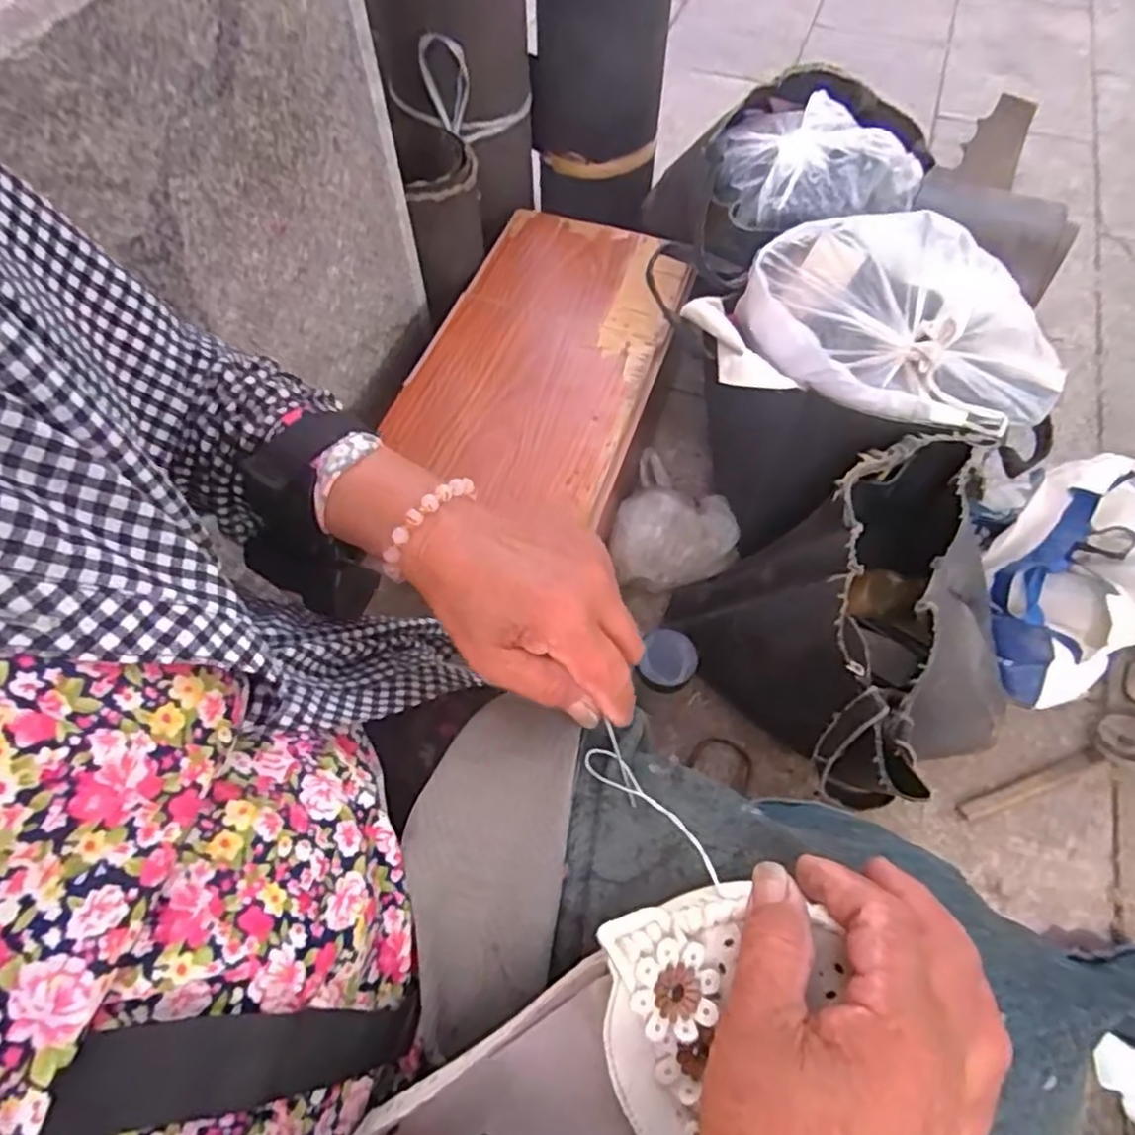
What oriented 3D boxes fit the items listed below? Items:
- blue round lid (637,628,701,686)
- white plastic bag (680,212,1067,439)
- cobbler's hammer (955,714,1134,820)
[{"bbox_3d":[0.102,0.089,0.694,0.053,0.017,0.058,-1,61,2],"label":"blue round lid"},{"bbox_3d":[0.299,-0.237,0.663,0.354,0.110,0.184,15,62,10],"label":"white plastic bag"},{"bbox_3d":[0.505,0.205,0.710,0.235,0.033,0.051,-19,62,-9],"label":"cobbler's hammer"}]

